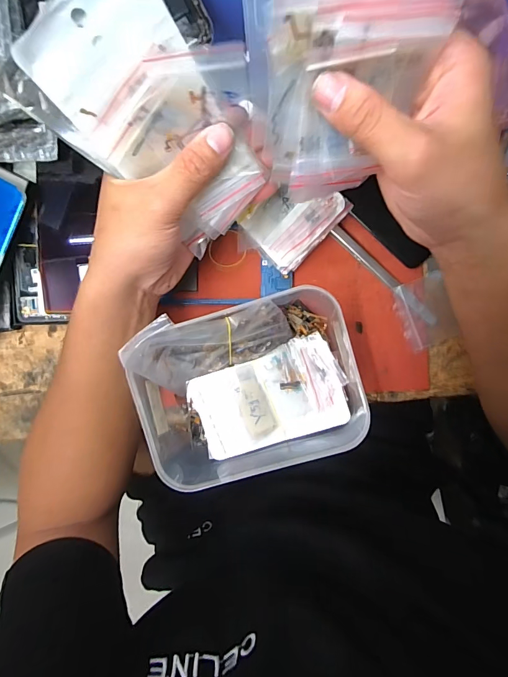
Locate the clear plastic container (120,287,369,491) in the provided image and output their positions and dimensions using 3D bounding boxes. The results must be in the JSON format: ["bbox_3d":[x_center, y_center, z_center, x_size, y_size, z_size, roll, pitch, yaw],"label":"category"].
[{"bbox_3d":[0.002,0.041,0.320,0.181,0.066,0.144,-13,93,4],"label":"clear plastic container"}]

